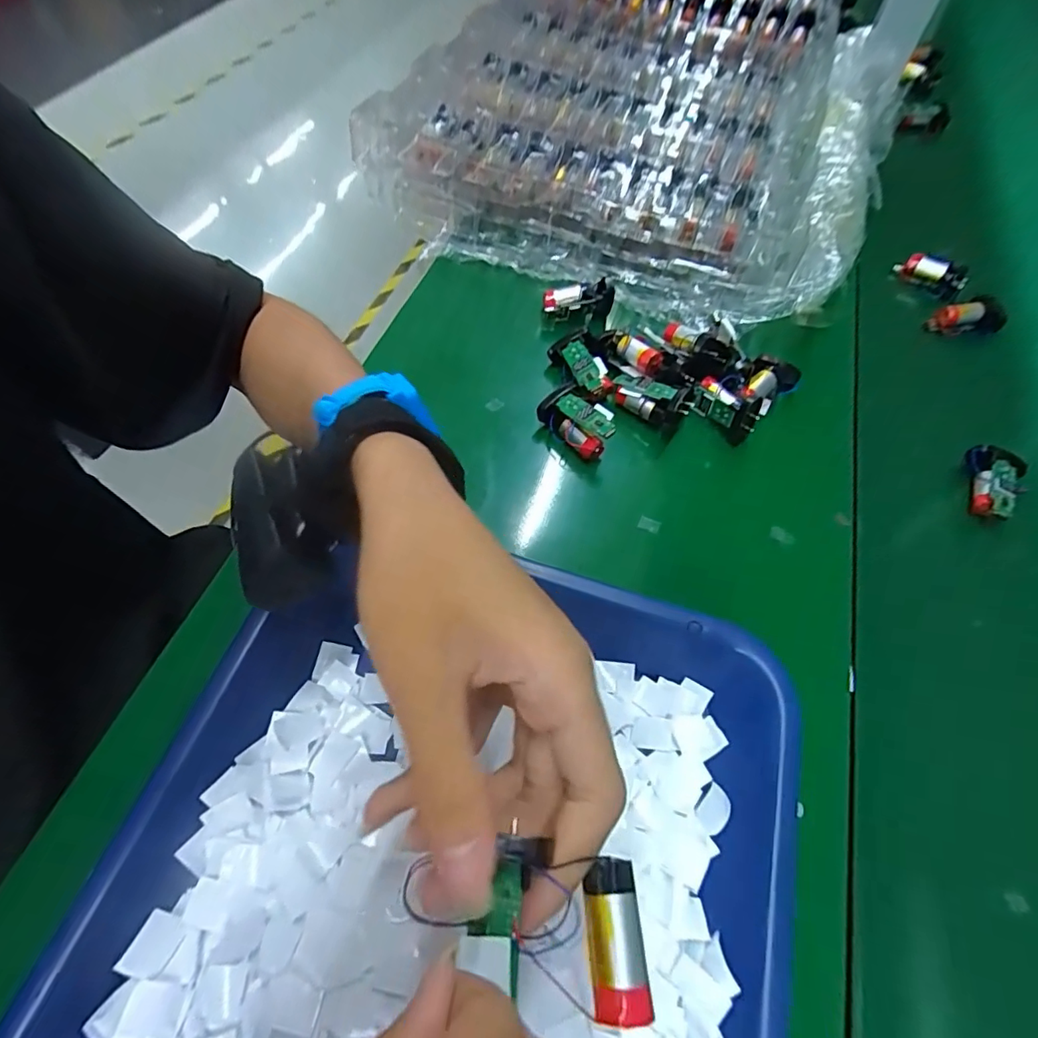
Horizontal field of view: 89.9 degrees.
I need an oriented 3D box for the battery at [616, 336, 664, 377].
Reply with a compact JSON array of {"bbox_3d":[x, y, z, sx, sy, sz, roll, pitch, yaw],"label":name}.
[{"bbox_3d":[0.081,-0.114,0.351,0.031,0.016,0.017,30,64,16],"label":"battery"}]

